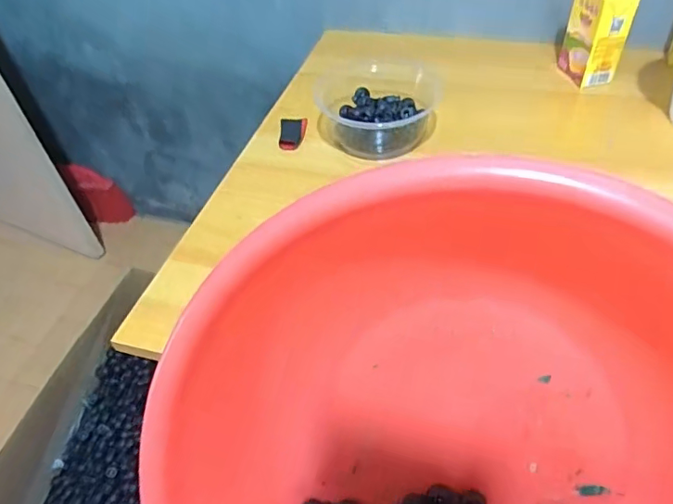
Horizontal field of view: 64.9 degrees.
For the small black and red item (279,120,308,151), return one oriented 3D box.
[{"bbox_3d":[-0.050,-0.141,0.619,0.032,0.016,0.056,-2,47,3],"label":"small black and red item"}]

